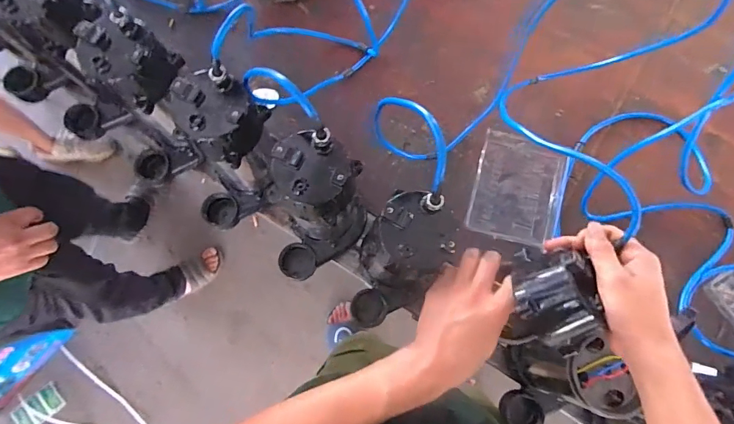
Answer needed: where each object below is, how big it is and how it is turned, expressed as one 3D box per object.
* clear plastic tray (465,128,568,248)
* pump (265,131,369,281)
[{"bbox_3d":[0.241,-0.039,0.667,0.133,0.032,0.172,17,81,8],"label":"clear plastic tray"},{"bbox_3d":[-0.070,0.008,0.536,0.105,0.232,0.155,21,80,4],"label":"pump"}]

